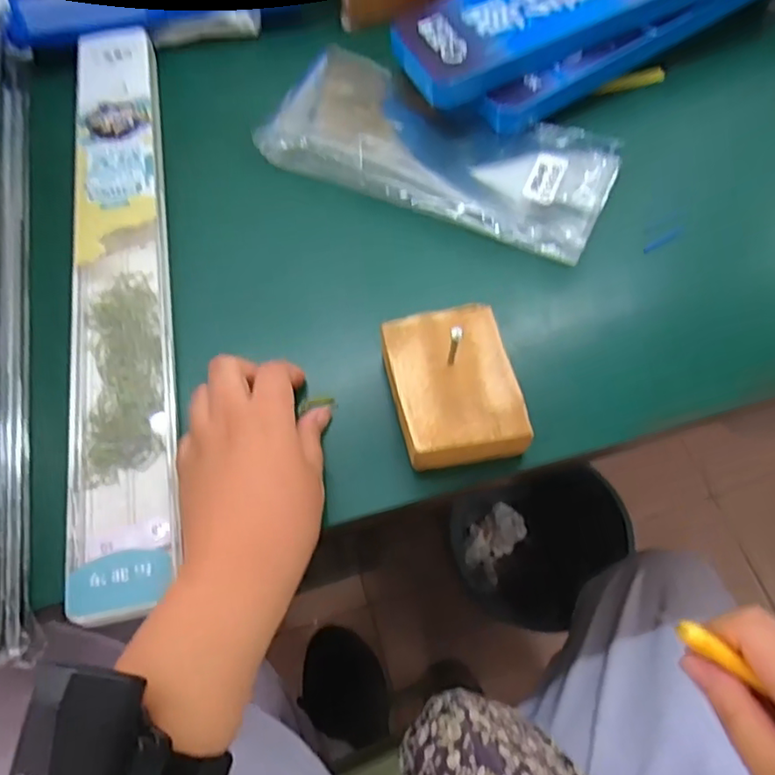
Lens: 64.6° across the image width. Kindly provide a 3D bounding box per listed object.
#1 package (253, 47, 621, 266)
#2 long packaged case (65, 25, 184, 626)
[{"bbox_3d":[0.043,-0.185,0.460,0.248,0.031,0.132,24,66,12],"label":"package"},{"bbox_3d":[-0.178,-0.081,0.409,0.059,0.026,0.444,-10,64,-5],"label":"long packaged case"}]

